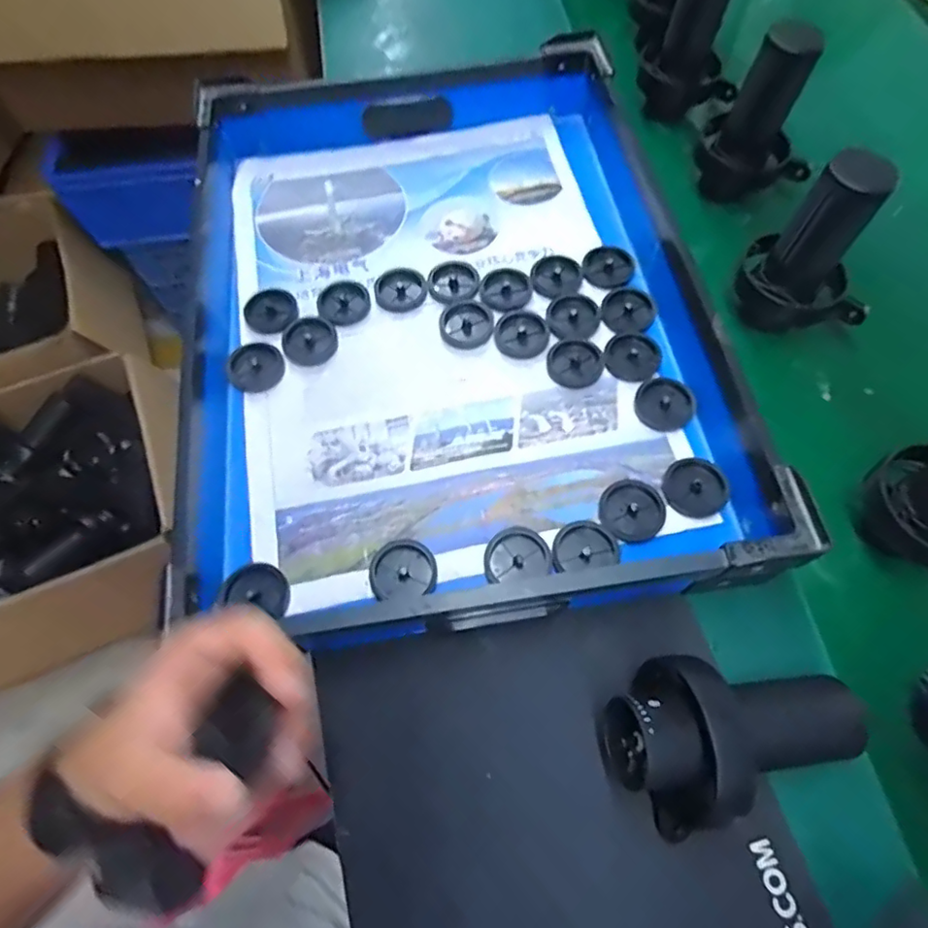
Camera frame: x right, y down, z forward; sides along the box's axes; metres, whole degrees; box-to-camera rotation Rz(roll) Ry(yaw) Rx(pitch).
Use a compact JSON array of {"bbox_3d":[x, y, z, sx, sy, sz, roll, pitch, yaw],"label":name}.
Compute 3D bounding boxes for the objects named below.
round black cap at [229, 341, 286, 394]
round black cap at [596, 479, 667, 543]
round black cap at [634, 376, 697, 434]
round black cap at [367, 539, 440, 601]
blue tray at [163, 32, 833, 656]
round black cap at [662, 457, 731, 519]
[{"bbox_3d":[-0.202,-0.094,0.578,0.053,0.012,0.051,-1,65,2],"label":"round black cap"},{"bbox_3d":[0.142,0.039,0.500,0.054,0.008,0.053,-1,65,2],"label":"round black cap"},{"bbox_3d":[0.185,-0.056,0.547,0.051,0.008,0.051,-1,65,2],"label":"round black cap"},{"bbox_3d":[-0.049,0.084,0.484,0.053,0.011,0.047,-4,65,0],"label":"round black cap"},{"bbox_3d":[-0.019,-0.159,0.566,0.470,0.077,0.611,-8,65,-2],"label":"blue tray"},{"bbox_3d":[0.199,0.020,0.509,0.050,0.011,0.052,-1,65,2],"label":"round black cap"}]

